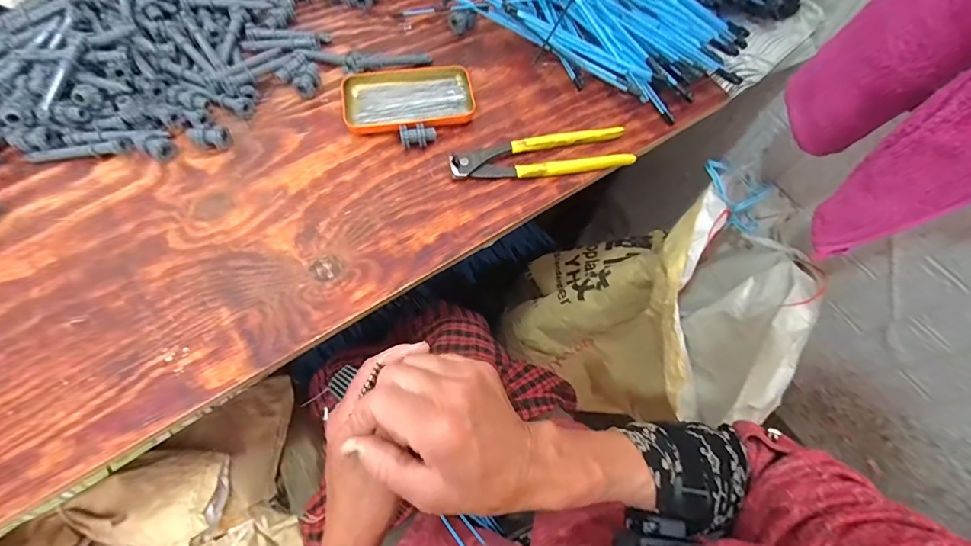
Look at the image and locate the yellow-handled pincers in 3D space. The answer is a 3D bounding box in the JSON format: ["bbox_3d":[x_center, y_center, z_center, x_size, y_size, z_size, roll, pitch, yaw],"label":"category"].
[{"bbox_3d":[0.061,-0.127,0.464,0.197,0.017,0.046,-9,67,-6],"label":"yellow-handled pincers"}]

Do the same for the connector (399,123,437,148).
[{"bbox_3d":[-0.073,-0.147,0.464,0.038,0.023,0.020,-11,67,-7],"label":"connector"}]

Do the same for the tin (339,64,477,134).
[{"bbox_3d":[-0.086,-0.195,0.483,0.142,0.021,0.091,-8,67,-6],"label":"tin"}]

